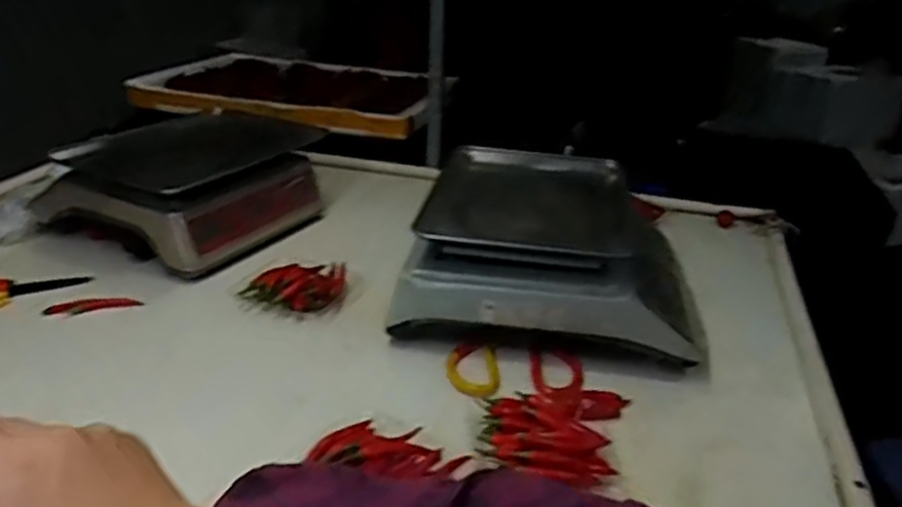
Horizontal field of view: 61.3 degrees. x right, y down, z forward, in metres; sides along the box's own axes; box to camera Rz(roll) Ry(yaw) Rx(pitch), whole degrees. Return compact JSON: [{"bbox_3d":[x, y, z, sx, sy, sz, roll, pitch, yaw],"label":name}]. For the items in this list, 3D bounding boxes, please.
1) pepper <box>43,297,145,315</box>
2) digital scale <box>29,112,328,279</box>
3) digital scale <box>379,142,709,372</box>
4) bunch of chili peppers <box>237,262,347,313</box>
[{"bbox_3d":[-0.417,0.062,0.891,0.107,0.011,0.024,-1,26,-11],"label":"pepper"},{"bbox_3d":[-0.378,-0.114,1.104,0.260,0.142,0.319,15,28,21],"label":"digital scale"},{"bbox_3d":[0.132,-0.009,0.947,0.343,0.128,0.352,7,26,5],"label":"digital scale"},{"bbox_3d":[-0.184,0.037,0.931,0.100,0.019,0.107,11,26,14],"label":"bunch of chili peppers"}]

